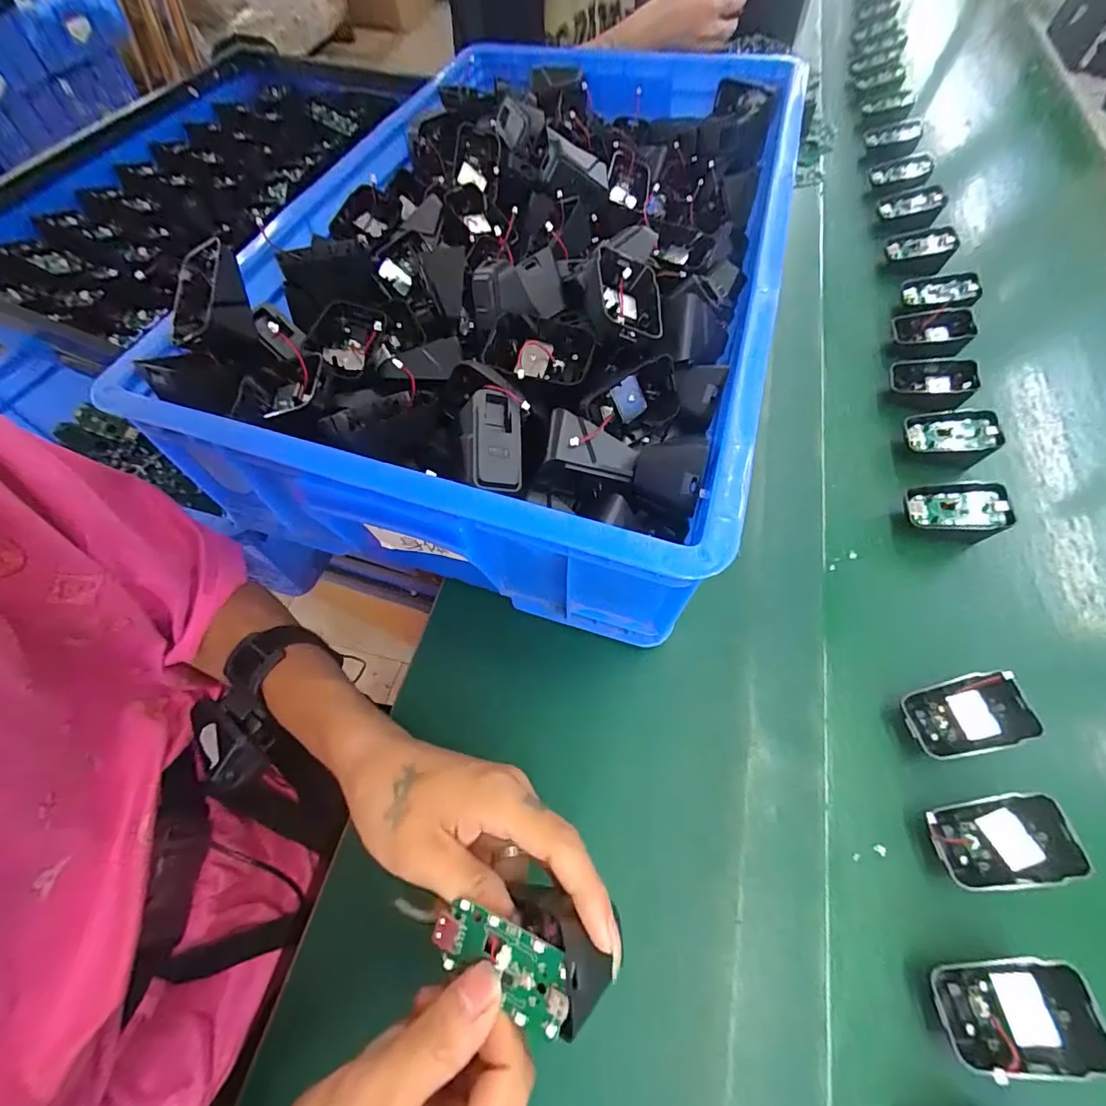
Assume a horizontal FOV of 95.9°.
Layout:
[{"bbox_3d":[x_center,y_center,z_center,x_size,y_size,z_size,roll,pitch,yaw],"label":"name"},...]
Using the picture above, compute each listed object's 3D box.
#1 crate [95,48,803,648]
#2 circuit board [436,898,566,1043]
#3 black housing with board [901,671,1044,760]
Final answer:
[{"bbox_3d":[-0.008,-0.272,0.461,0.393,0.138,0.636,15,63,9],"label":"crate"},{"bbox_3d":[-0.022,0.172,0.210,0.063,0.004,0.031,14,81,26],"label":"circuit board"},{"bbox_3d":[0.273,0.107,0.330,0.067,0.024,0.044,-28,69,18],"label":"black housing with board"}]

